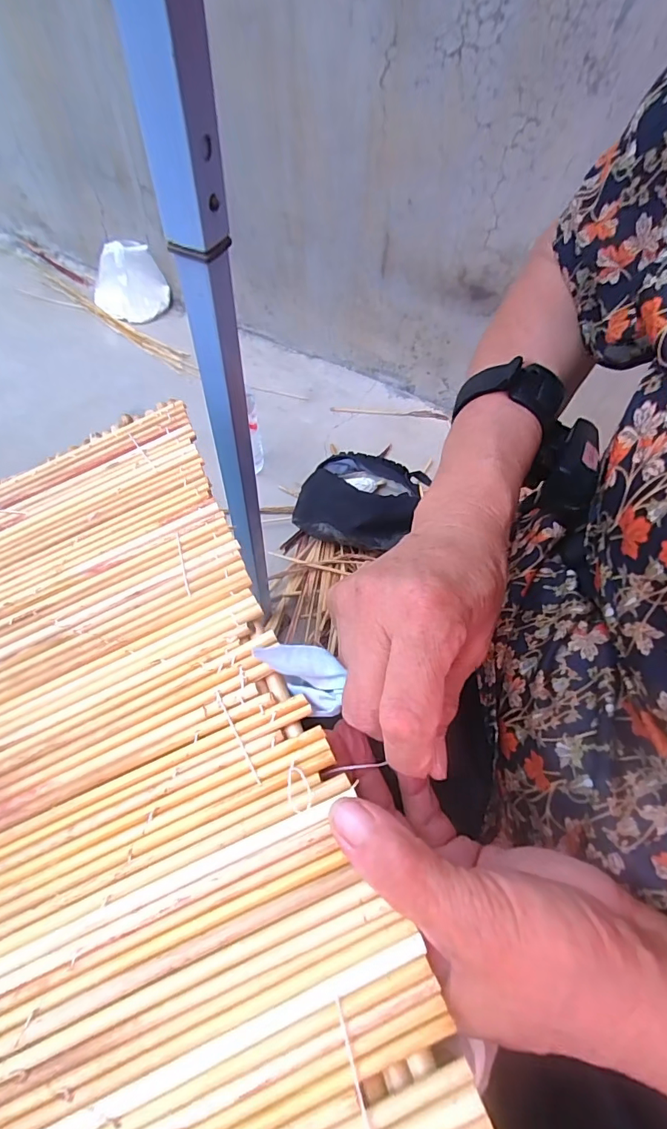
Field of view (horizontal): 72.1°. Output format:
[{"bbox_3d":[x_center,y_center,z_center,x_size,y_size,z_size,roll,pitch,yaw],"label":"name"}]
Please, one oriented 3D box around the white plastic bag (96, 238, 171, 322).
[{"bbox_3d":[-0.534,-0.738,1.186,0.173,0.152,0.104,-27,65,-18],"label":"white plastic bag"}]

